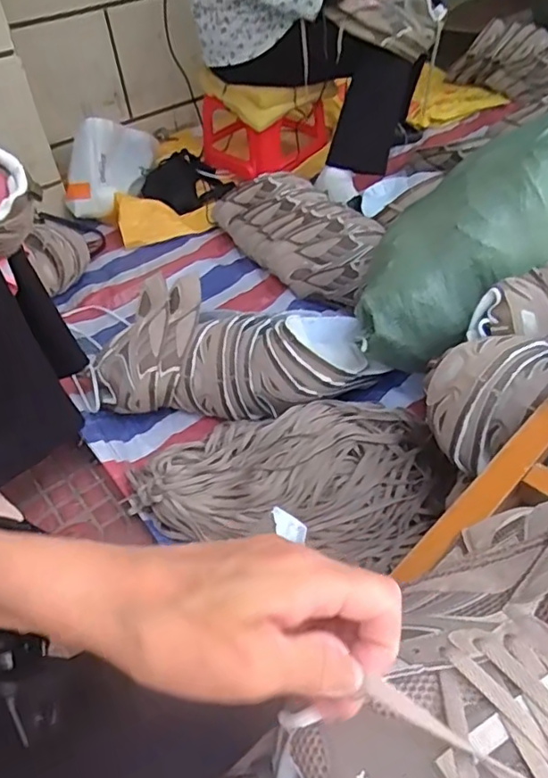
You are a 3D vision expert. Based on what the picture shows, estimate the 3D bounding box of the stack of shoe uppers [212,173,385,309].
[{"bbox_3d":[0.048,-0.359,1.325,0.189,0.122,0.542,-24,48,-18],"label":"stack of shoe uppers"}]

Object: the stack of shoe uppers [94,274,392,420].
[{"bbox_3d":[-0.066,-0.062,1.019,0.483,0.160,0.223,-4,45,2],"label":"stack of shoe uppers"}]

